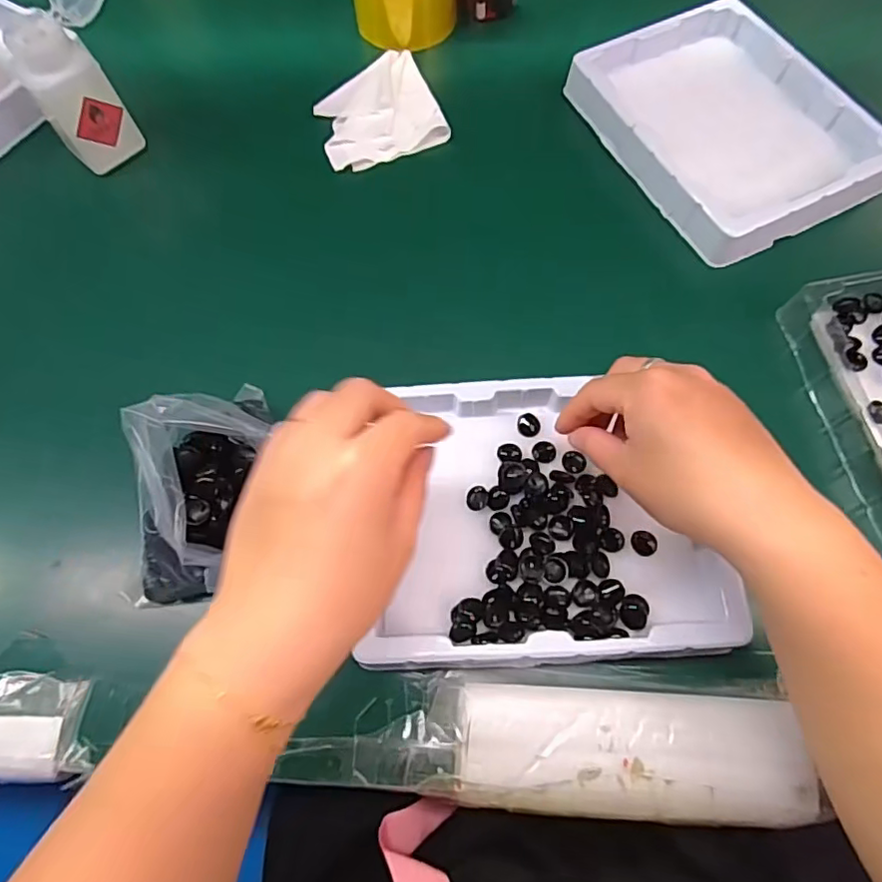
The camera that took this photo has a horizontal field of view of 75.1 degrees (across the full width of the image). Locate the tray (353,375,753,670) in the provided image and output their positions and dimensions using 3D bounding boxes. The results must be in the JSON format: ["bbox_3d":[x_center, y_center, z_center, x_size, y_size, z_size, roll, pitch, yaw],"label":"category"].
[{"bbox_3d":[0.062,0.044,0.352,0.198,0.028,0.169,-3,67,1],"label":"tray"}]

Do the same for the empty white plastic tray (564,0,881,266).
[{"bbox_3d":[0.232,-0.262,0.472,0.174,0.034,0.223,-26,68,-8],"label":"empty white plastic tray"}]

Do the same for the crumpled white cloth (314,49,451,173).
[{"bbox_3d":[-0.058,-0.292,0.508,0.103,0.011,0.115,-20,68,-6],"label":"crumpled white cloth"}]

